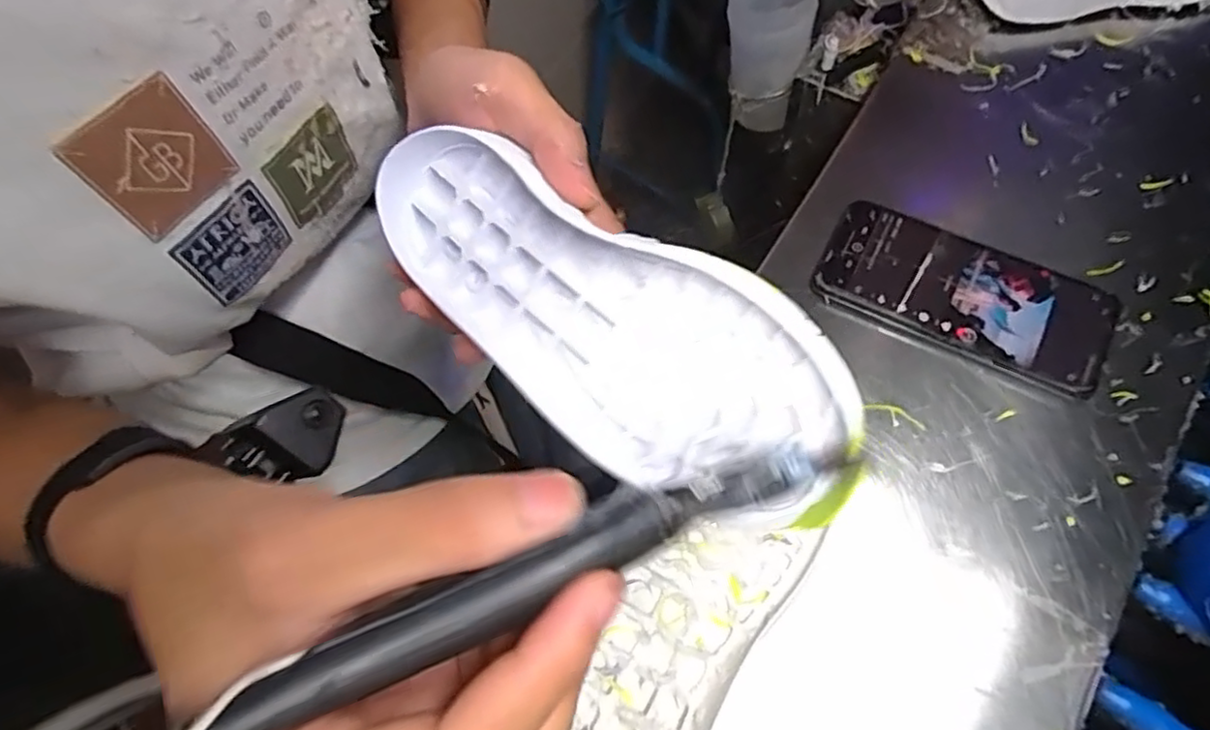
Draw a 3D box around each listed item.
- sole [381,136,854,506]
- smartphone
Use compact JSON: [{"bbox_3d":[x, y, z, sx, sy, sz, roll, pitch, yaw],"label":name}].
[{"bbox_3d":[-0.008,-0.016,0.238,0.190,0.028,0.078,34,106,23],"label":"sole"},{"bbox_3d":[0.210,-0.043,0.388,0.163,0.010,0.076,25,72,14],"label":"smartphone"}]

